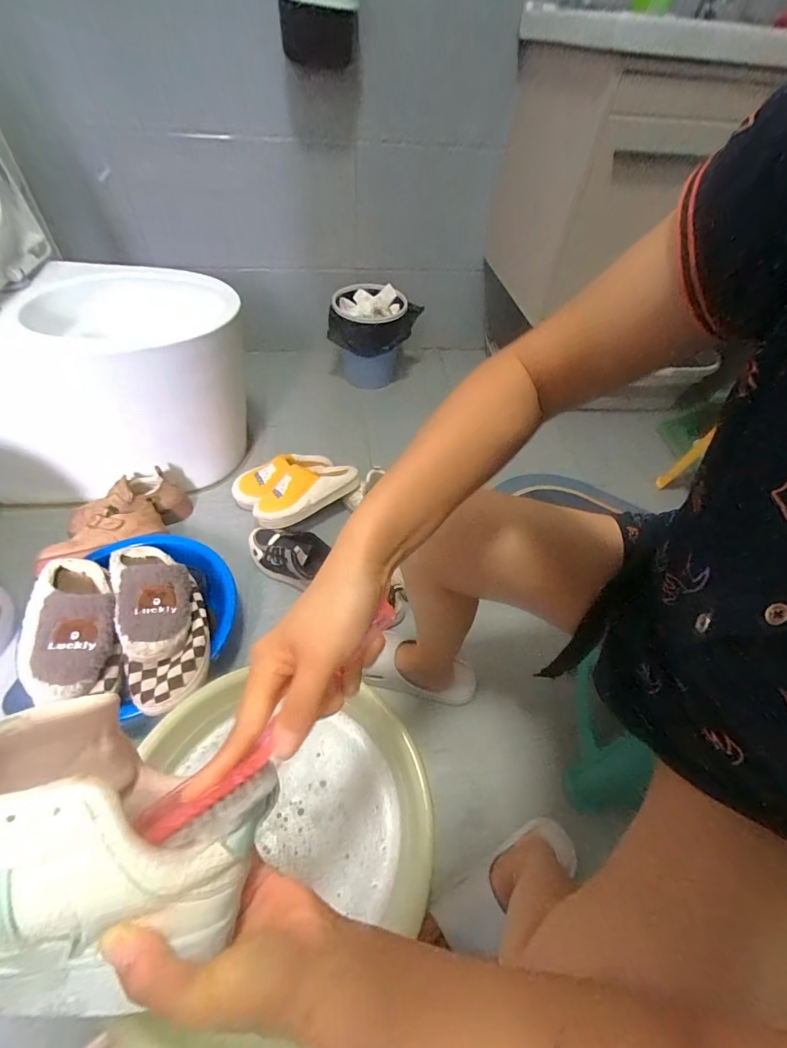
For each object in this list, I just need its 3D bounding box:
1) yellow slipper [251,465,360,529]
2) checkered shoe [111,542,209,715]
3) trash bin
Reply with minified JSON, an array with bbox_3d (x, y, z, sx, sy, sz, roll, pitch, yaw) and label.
[{"bbox_3d":[-0.202,-0.081,0.947,0.240,0.061,0.111,-30,60,-25],"label":"yellow slipper"},{"bbox_3d":[-0.387,0.139,0.681,0.123,0.083,0.304,-18,55,-18],"label":"checkered shoe"},{"bbox_3d":[-0.068,-0.586,1.307,0.265,0.254,0.242,-5,52,-8],"label":"trash bin"}]

